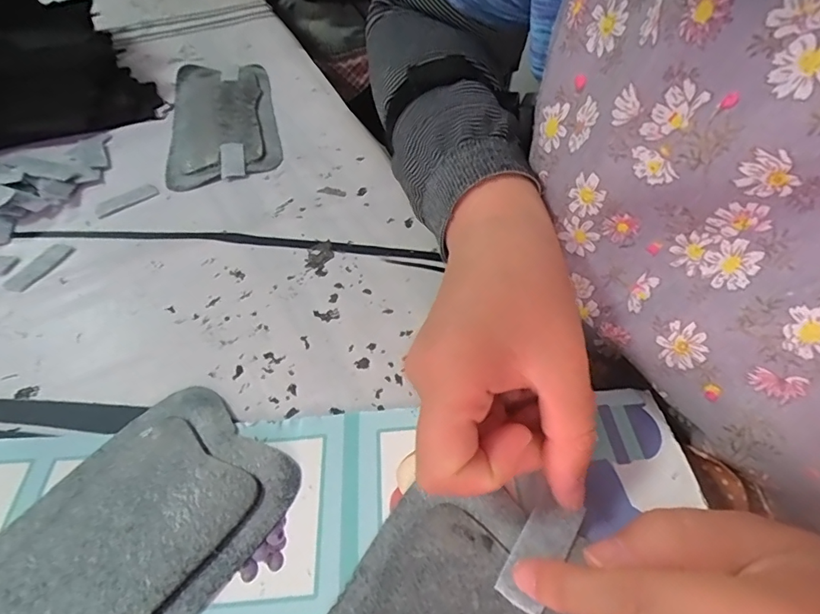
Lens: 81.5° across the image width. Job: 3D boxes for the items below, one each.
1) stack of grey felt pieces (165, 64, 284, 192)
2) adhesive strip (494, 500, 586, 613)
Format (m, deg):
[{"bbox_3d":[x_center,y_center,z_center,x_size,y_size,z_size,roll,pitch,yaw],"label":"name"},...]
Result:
[{"bbox_3d":[-0.186,-0.191,0.473,0.100,0.015,0.244,-15,47,-8],"label":"stack of grey felt pieces"},{"bbox_3d":[0.051,0.096,0.188,0.019,0.004,0.044,26,59,25],"label":"adhesive strip"}]

